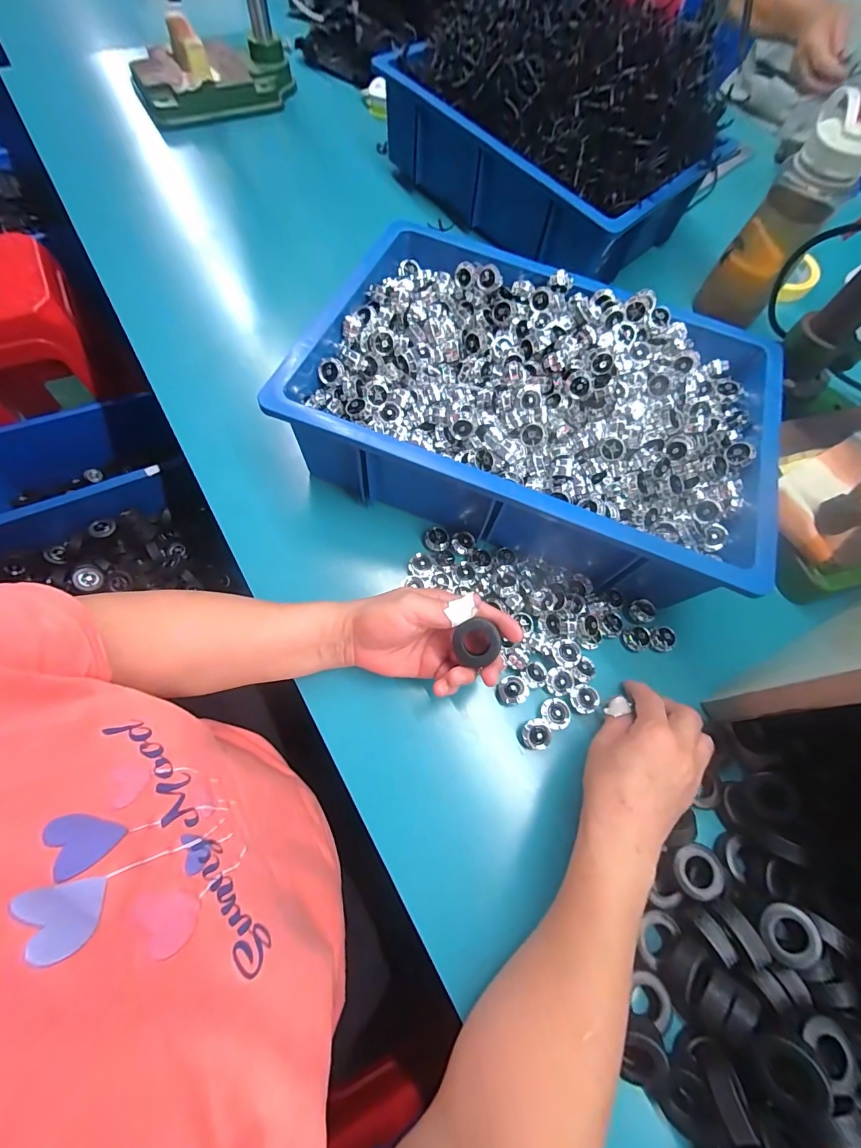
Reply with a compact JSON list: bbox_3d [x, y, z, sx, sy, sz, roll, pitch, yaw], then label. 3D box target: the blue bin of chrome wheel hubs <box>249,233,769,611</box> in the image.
[{"bbox_3d":[0.112,-0.174,0.436,0.446,0.108,0.326,19,68,5],"label":"blue bin of chrome wheel hubs"}]

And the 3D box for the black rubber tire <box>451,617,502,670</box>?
[{"bbox_3d":[0.036,0.053,0.334,0.032,0.015,0.030,-29,86,5],"label":"black rubber tire"}]

